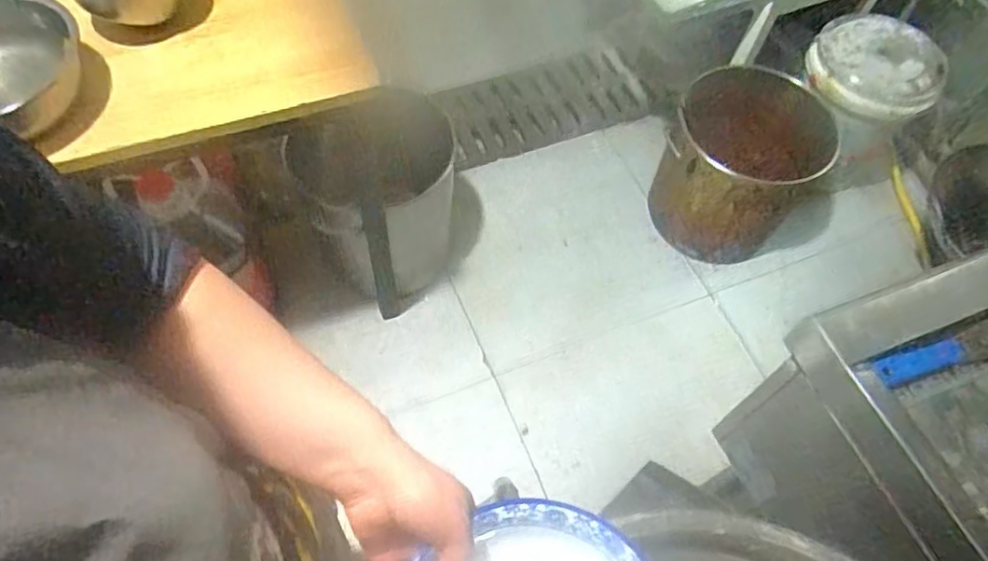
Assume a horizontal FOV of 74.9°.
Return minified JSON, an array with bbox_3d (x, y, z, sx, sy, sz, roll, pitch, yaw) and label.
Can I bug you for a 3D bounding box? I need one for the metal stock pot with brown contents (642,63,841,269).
[{"bbox_3d":[0.634,-0.282,1.660,0.405,0.316,0.367,23,62,10],"label":"metal stock pot with brown contents"}]

